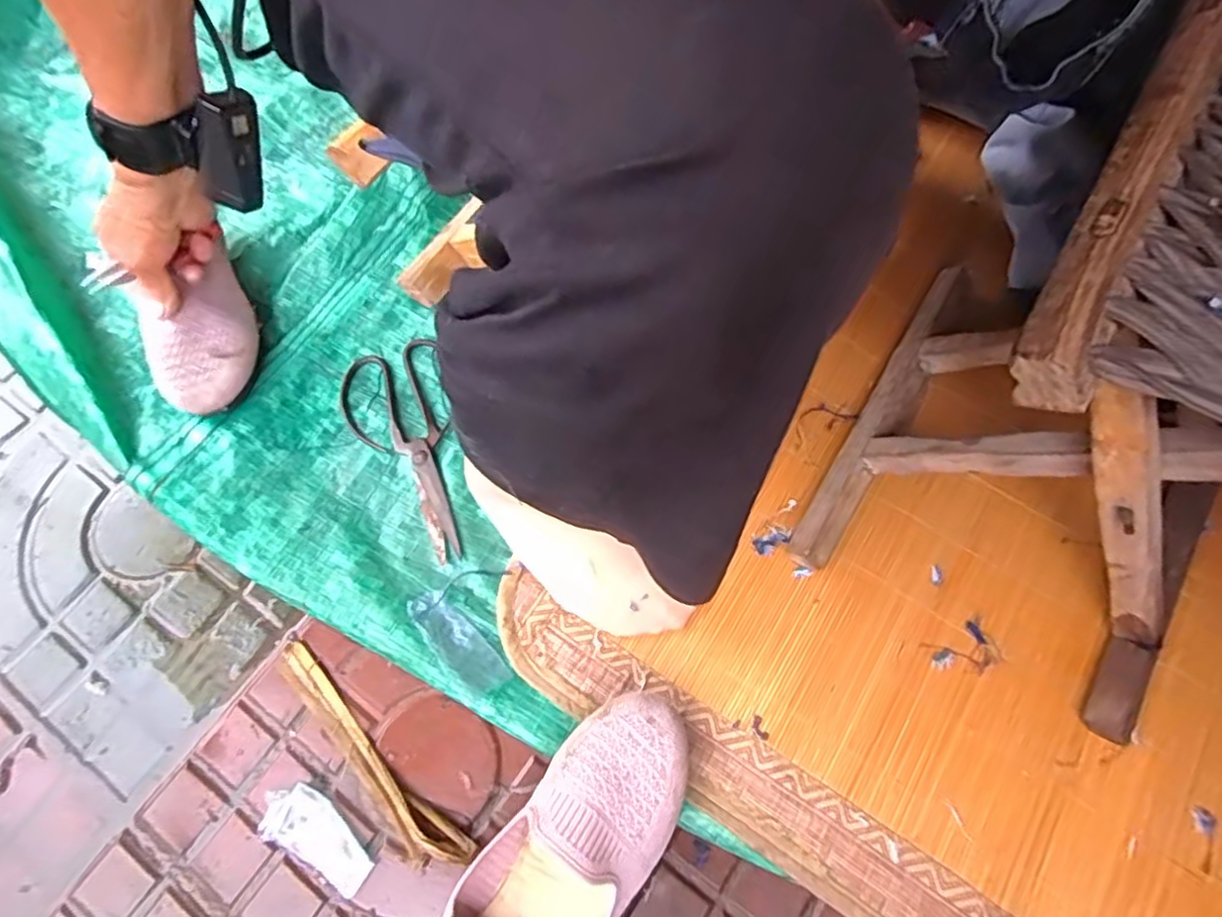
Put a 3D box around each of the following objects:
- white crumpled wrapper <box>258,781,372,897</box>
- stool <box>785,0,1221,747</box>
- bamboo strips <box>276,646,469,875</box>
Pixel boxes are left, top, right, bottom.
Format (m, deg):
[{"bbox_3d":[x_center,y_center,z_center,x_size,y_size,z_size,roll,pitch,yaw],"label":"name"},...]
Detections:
[{"bbox_3d":[-0.199,0.255,0.447,0.085,0.007,0.040,25,71,10],"label":"white crumpled wrapper"},{"bbox_3d":[0.319,-0.030,0.387,0.230,0.290,0.300,32,72,13],"label":"stool"},{"bbox_3d":[-0.174,0.206,0.458,0.199,0.020,0.029,40,74,15],"label":"bamboo strips"}]

